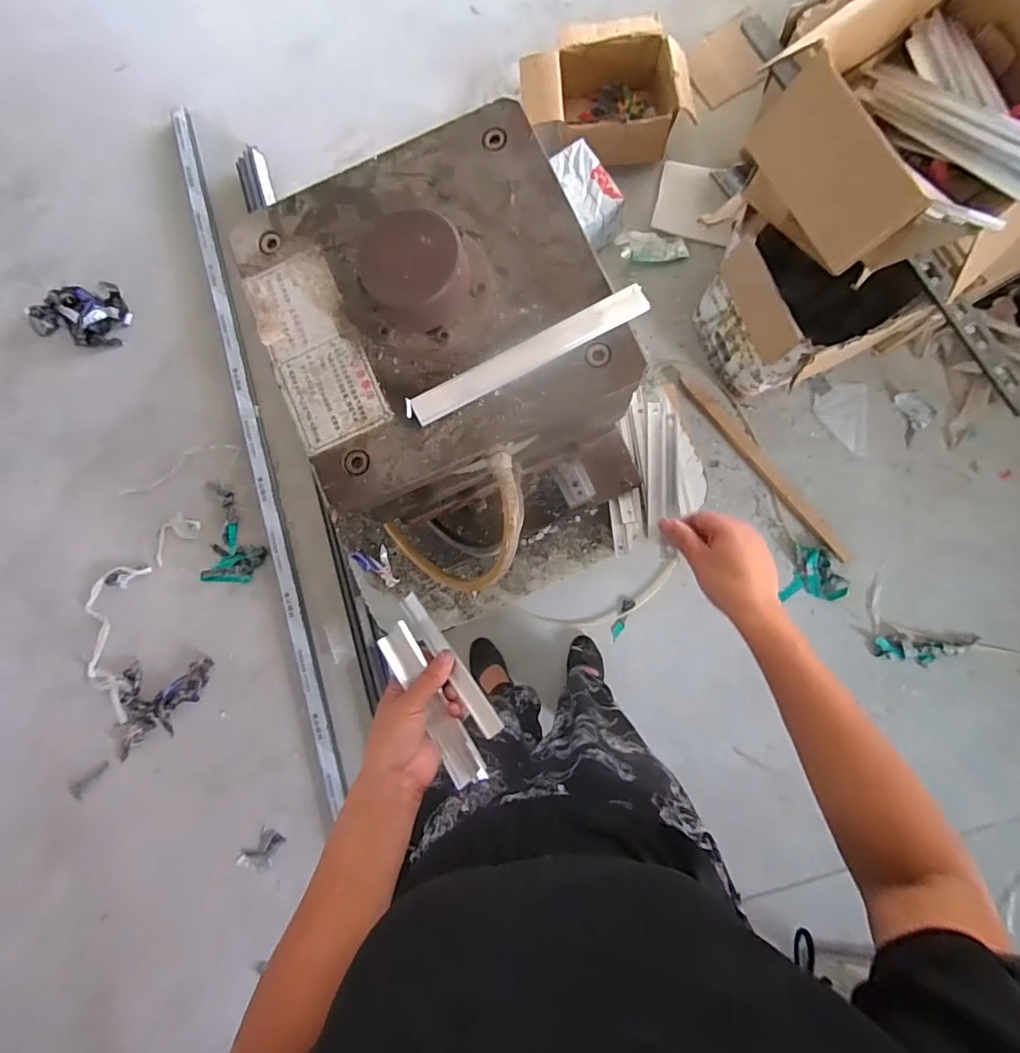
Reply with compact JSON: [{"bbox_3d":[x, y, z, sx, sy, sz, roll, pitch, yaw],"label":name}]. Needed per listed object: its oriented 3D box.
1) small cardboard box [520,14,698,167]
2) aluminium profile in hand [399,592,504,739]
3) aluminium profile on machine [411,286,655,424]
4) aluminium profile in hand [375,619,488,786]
[{"bbox_3d":[0.273,-1.213,1.436,0.470,0.176,0.358,1,85,5],"label":"small cardboard box"},{"bbox_3d":[-0.060,0.134,0.499,0.022,0.015,0.159,-41,65,0],"label":"aluminium profile in hand"},{"bbox_3d":[0.011,-0.109,0.326,0.163,0.008,0.021,-27,84,2],"label":"aluminium profile on machine"},{"bbox_3d":[-0.077,0.175,0.505,0.038,0.023,0.166,-32,82,1],"label":"aluminium profile in hand"}]

